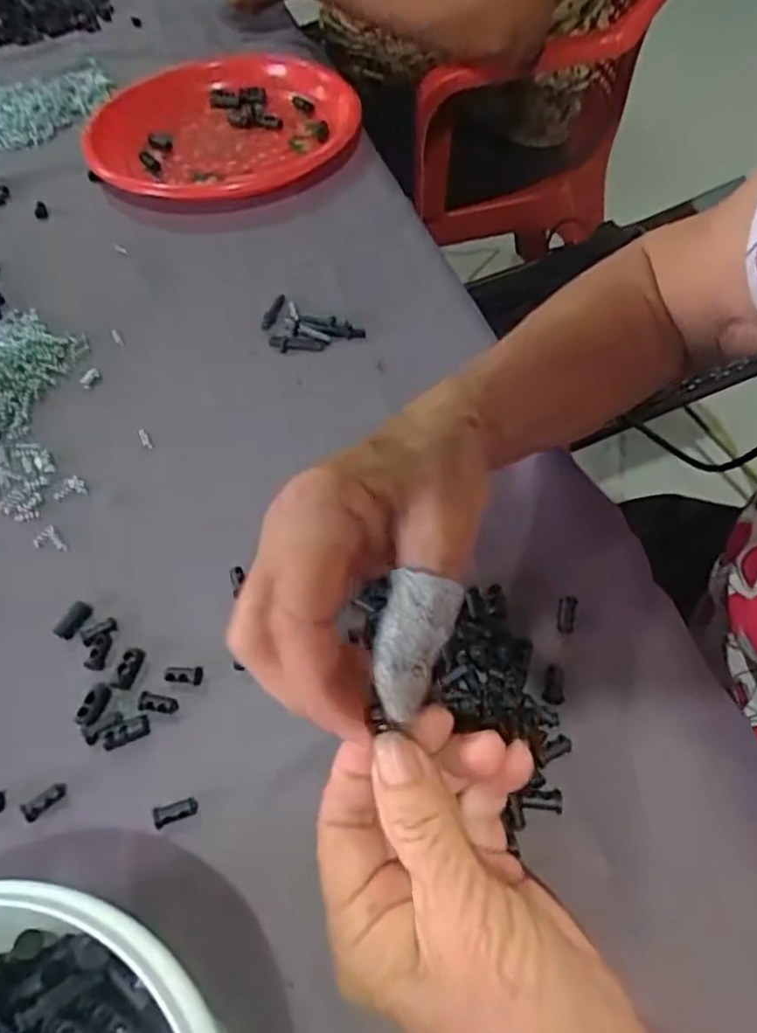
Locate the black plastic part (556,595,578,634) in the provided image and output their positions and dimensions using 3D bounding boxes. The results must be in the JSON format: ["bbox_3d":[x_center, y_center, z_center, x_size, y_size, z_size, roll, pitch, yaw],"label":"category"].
[{"bbox_3d":[0.087,0.045,0.319,0.008,0.004,0.018,11,69,11],"label":"black plastic part"}]

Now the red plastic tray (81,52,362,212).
[{"bbox_3d":[-0.135,-0.333,0.596,0.225,0.037,0.211,-19,55,-10],"label":"red plastic tray"}]

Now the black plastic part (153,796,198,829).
[{"bbox_3d":[-0.082,0.120,0.280,0.018,0.005,0.008,-22,56,-13],"label":"black plastic part"}]

